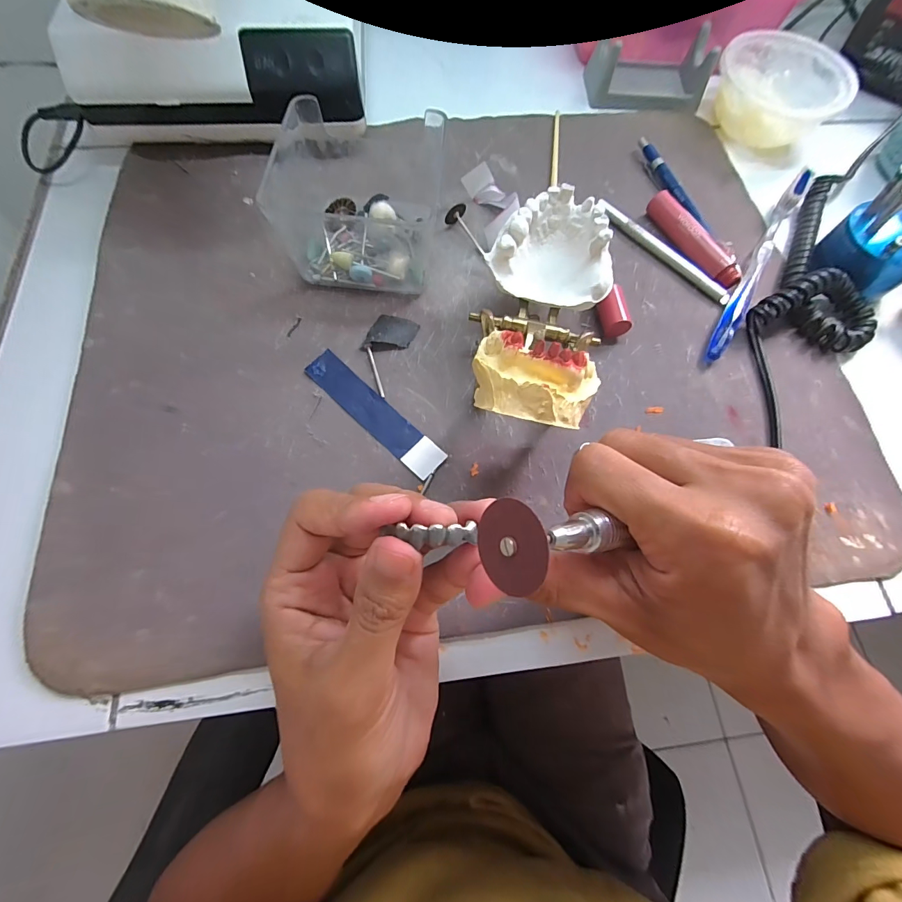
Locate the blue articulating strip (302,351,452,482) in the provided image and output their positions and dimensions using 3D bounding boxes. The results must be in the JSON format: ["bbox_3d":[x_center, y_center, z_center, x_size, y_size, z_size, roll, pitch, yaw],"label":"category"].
[{"bbox_3d":[-0.046,-0.023,0.237,0.102,0.004,0.021,41,74,11],"label":"blue articulating strip"}]

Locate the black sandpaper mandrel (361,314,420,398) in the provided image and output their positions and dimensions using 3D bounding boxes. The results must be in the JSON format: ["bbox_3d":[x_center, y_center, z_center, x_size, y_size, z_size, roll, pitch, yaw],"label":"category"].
[{"bbox_3d":[-0.043,-0.064,0.250,0.027,0.007,0.055,20,71,4],"label":"black sandpaper mandrel"}]

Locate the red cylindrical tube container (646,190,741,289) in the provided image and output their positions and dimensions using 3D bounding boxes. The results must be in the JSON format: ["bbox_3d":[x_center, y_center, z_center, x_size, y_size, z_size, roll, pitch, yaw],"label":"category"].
[{"bbox_3d":[0.174,-0.152,0.287,0.017,0.018,0.088,-23,73,-10],"label":"red cylindrical tube container"}]

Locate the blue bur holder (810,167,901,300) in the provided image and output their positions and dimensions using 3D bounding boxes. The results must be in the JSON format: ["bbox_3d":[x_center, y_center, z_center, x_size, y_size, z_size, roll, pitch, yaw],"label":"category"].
[{"bbox_3d":[0.297,-0.146,0.260,0.058,0.072,0.056,-33,75,-13],"label":"blue bur holder"}]

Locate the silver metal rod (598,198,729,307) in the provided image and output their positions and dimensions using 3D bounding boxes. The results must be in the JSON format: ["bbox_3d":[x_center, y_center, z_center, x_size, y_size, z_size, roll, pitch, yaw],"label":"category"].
[{"bbox_3d":[0.152,-0.145,0.288,0.007,0.009,0.114,-41,77,-15],"label":"silver metal rod"}]

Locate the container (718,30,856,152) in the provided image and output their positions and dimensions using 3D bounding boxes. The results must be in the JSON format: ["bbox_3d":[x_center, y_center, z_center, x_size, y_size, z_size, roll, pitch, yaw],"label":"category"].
[{"bbox_3d":[0.277,-0.308,0.336,0.098,0.051,0.098,1,70,-2],"label":"container"}]

